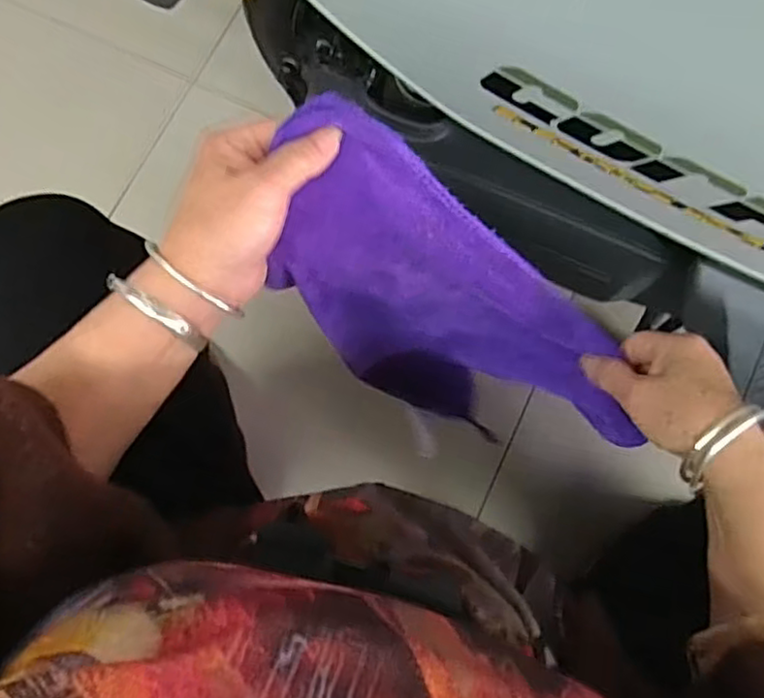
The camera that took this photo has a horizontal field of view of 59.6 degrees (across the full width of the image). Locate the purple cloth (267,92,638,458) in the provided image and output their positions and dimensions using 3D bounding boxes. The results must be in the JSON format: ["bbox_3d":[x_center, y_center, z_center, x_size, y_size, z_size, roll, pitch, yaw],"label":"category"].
[{"bbox_3d":[0.054,-0.017,0.463,0.248,0.247,0.089,28,78,6],"label":"purple cloth"}]

